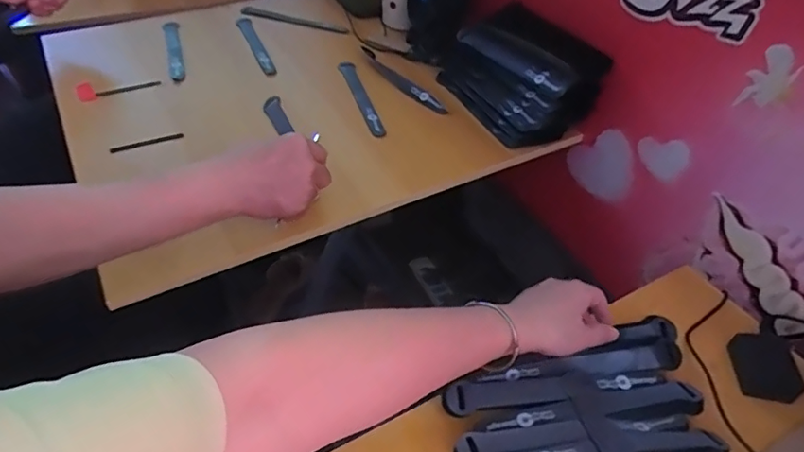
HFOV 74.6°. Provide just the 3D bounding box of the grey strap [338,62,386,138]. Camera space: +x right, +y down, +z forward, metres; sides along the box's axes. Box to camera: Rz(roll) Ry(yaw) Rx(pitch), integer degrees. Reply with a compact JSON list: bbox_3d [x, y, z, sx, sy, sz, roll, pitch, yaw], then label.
[{"bbox_3d":[-0.056,-0.179,0.732,0.023,0.010,0.186,-11,46,-13],"label":"grey strap"}]

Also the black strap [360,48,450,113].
[{"bbox_3d":[-0.005,-0.218,0.780,0.021,0.024,0.210,-22,49,-22],"label":"black strap"}]

